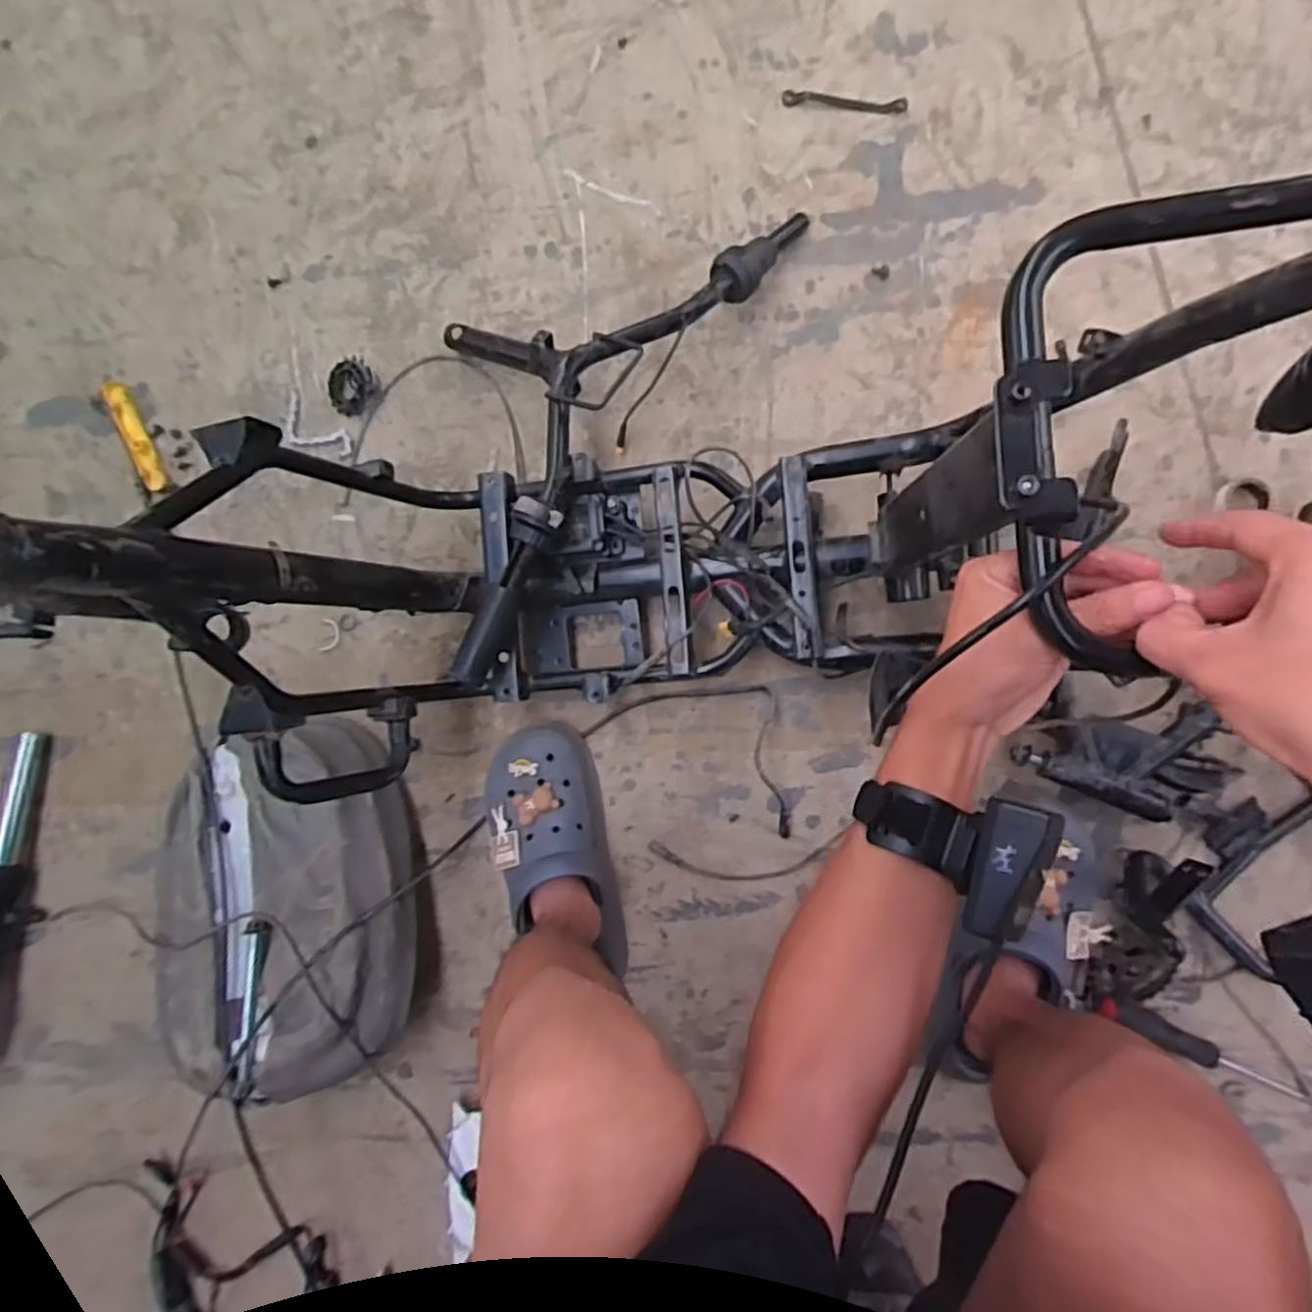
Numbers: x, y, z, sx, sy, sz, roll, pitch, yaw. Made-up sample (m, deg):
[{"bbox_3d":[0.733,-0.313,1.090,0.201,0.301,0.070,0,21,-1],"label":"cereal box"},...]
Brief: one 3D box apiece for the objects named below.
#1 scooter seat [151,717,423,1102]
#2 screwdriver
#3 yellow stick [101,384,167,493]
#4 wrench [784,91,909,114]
[{"bbox_3d":[-0.359,0.238,0.708,0.248,0.079,0.328,-18,83,3],"label":"scooter seat"},{"bbox_3d":[0.495,0.360,0.666,0.189,0.019,0.021,25,87,7],"label":"screwdriver"},{"bbox_3d":[-0.571,-0.241,0.808,0.025,0.016,0.144,-32,83,1],"label":"yellow stick"},{"bbox_3d":[0.211,-0.620,0.825,0.137,0.004,0.019,8,85,6],"label":"wrench"}]

